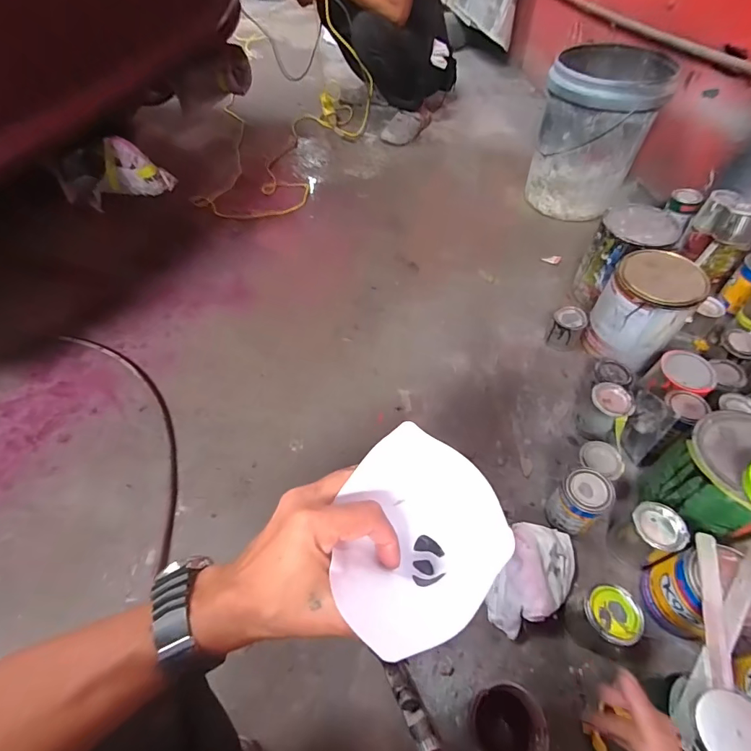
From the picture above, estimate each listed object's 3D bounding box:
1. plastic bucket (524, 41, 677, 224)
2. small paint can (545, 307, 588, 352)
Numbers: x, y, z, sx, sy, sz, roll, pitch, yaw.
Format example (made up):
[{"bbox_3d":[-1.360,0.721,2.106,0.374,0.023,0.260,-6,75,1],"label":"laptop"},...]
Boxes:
[{"bbox_3d":[0.583,-0.646,1.135,0.262,0.350,0.258,21,58,16],"label":"plastic bucket"},{"bbox_3d":[0.446,-0.108,0.962,0.073,0.075,0.077,20,57,15],"label":"small paint can"}]

